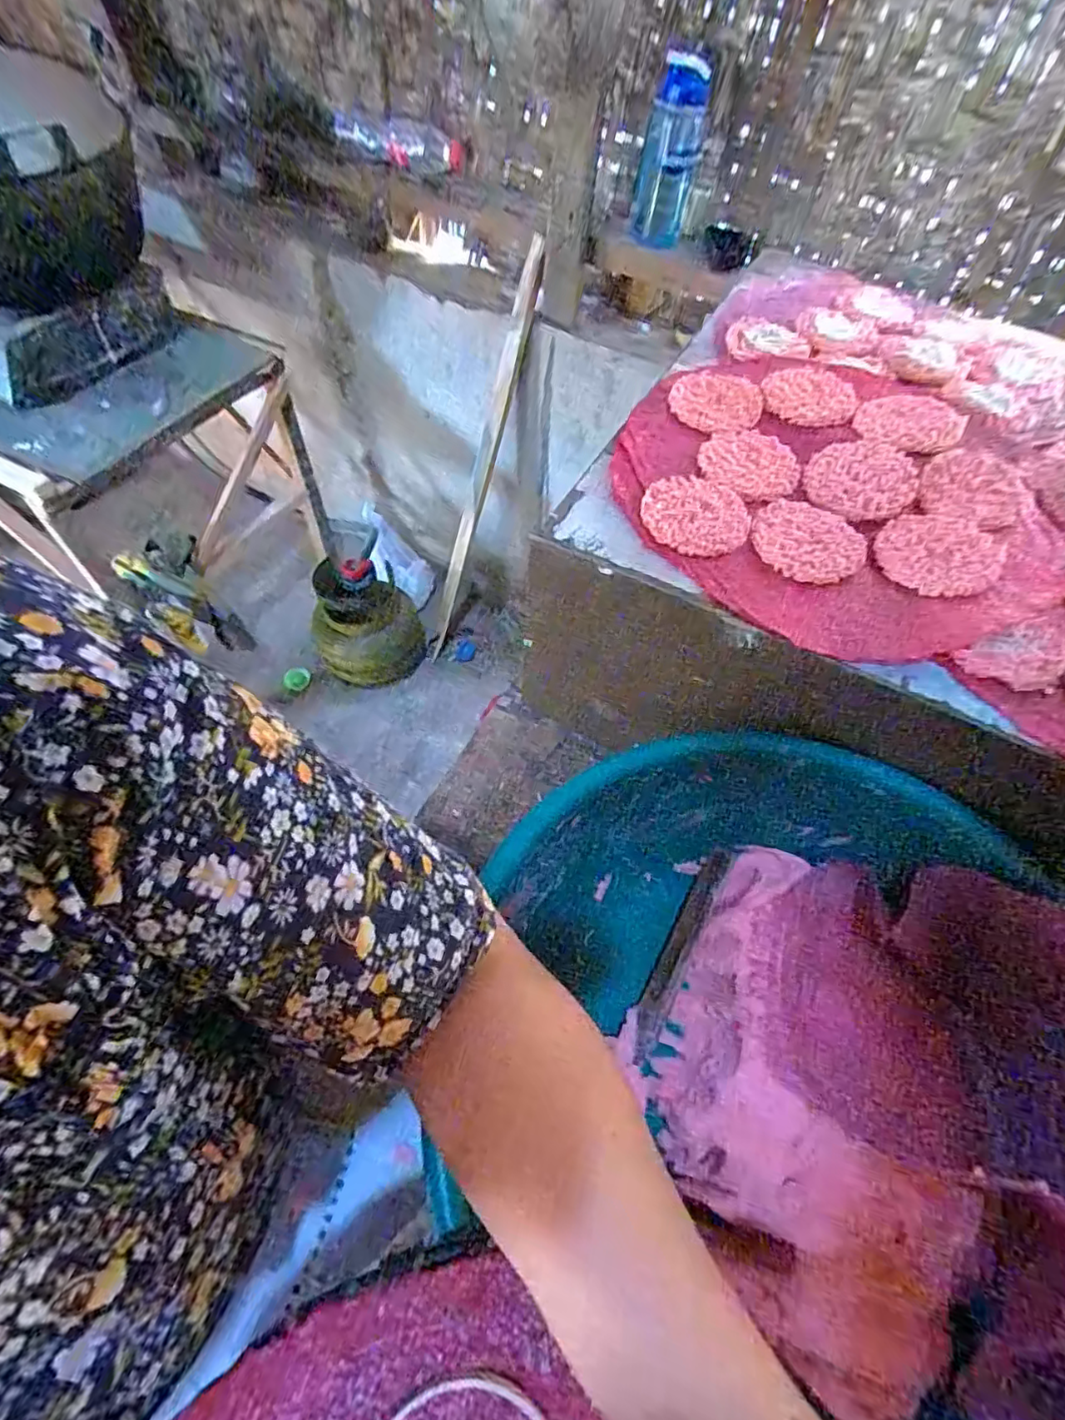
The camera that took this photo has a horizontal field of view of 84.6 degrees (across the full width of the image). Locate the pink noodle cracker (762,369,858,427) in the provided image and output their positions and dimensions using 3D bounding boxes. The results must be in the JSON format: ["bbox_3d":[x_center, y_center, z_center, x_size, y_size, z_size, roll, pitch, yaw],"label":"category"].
[{"bbox_3d":[0.247,-0.282,0.523,0.078,0.010,0.088,20,62,11],"label":"pink noodle cracker"}]

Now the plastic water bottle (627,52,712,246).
[{"bbox_3d":[0.209,-0.826,0.905,0.086,0.282,0.093,6,90,1],"label":"plastic water bottle"}]

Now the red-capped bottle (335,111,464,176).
[{"bbox_3d":[-0.234,-1.012,1.040,0.249,0.057,0.063,34,65,15],"label":"red-capped bottle"}]

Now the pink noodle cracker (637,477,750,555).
[{"bbox_3d":[0.123,-0.148,0.442,0.079,0.008,0.074,0,60,0],"label":"pink noodle cracker"}]

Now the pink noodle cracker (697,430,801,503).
[{"bbox_3d":[0.177,-0.201,0.478,0.079,0.007,0.086,0,60,0],"label":"pink noodle cracker"}]

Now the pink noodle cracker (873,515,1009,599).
[{"bbox_3d":[0.296,-0.115,0.427,0.080,0.007,0.078,33,65,18],"label":"pink noodle cracker"}]

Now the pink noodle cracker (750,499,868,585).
[{"bbox_3d":[0.205,-0.128,0.434,0.080,0.004,0.078,0,60,0],"label":"pink noodle cracker"}]

